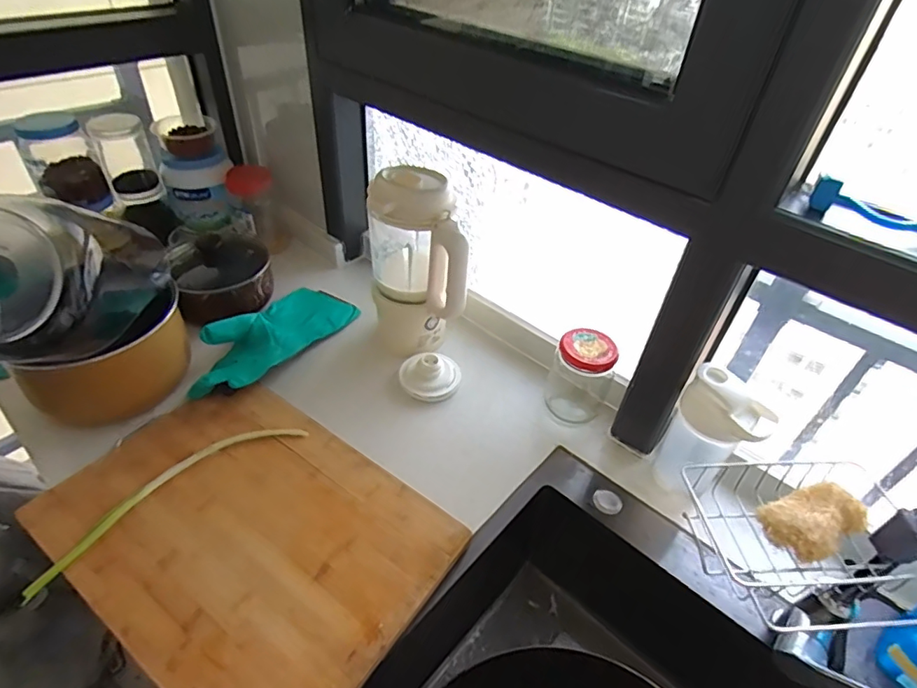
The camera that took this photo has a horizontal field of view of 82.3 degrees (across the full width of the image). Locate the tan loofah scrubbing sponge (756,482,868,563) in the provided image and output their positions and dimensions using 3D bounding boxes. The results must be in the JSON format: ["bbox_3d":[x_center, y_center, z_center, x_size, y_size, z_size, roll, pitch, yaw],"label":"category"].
[{"bbox_3d":[0.312,0.154,0.458,0.078,0.032,0.054,-14,46,-19],"label":"tan loofah scrubbing sponge"}]

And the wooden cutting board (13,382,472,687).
[{"bbox_3d":[-0.245,0.216,0.619,0.423,0.021,0.303,28,45,23],"label":"wooden cutting board"}]

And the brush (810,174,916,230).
[{"bbox_3d":[0.408,-0.103,0.457,0.182,0.029,0.018,30,48,25],"label":"brush"}]

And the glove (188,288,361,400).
[{"bbox_3d":[-0.303,-0.023,0.848,0.122,0.043,0.305,25,46,21],"label":"glove"}]

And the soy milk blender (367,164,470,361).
[{"bbox_3d":[-0.057,-0.117,0.801,0.142,0.272,0.108,6,42,1],"label":"soy milk blender"}]

